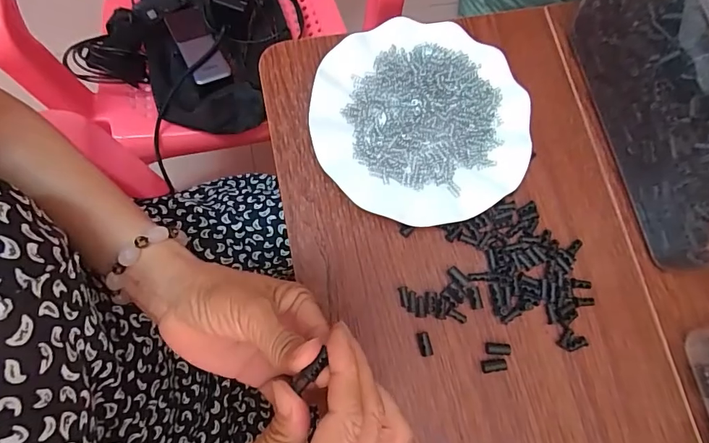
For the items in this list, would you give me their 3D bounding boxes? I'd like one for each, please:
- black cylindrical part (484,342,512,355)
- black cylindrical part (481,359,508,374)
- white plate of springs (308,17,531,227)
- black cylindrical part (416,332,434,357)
[{"bbox_3d":[0.115,0.102,0.341,0.020,0.008,0.009,3,77,-2],"label":"black cylindrical part"},{"bbox_3d":[0.111,0.115,0.337,0.020,0.009,0.010,-14,79,10],"label":"black cylindrical part"},{"bbox_3d":[0.056,-0.087,0.369,0.180,0.022,0.178,1,77,-2],"label":"white plate of springs"},{"bbox_3d":[0.056,0.098,0.338,0.010,0.010,0.019,-14,78,-6],"label":"black cylindrical part"}]

